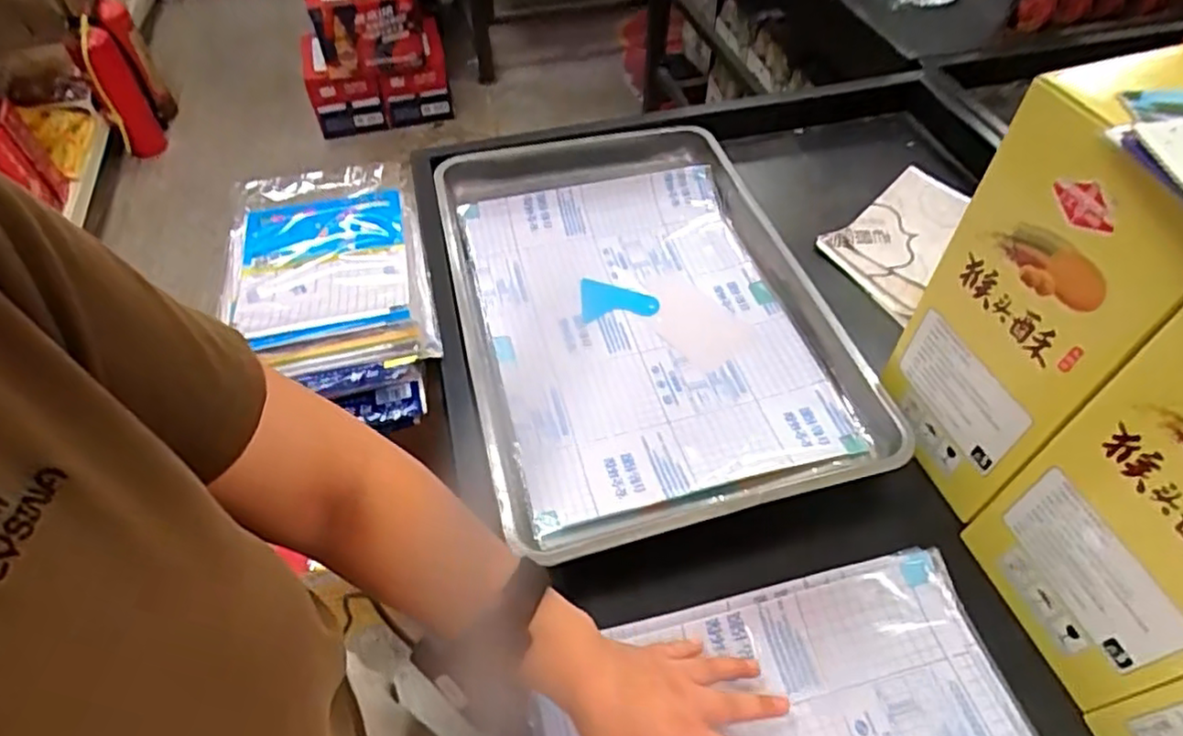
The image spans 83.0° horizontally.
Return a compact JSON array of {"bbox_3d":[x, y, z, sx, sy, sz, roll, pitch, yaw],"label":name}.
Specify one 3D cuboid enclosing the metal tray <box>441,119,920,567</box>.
[{"bbox_3d":[0.045,-0.096,0.809,0.407,0.060,0.618,-13,53,-9],"label":"metal tray"}]

